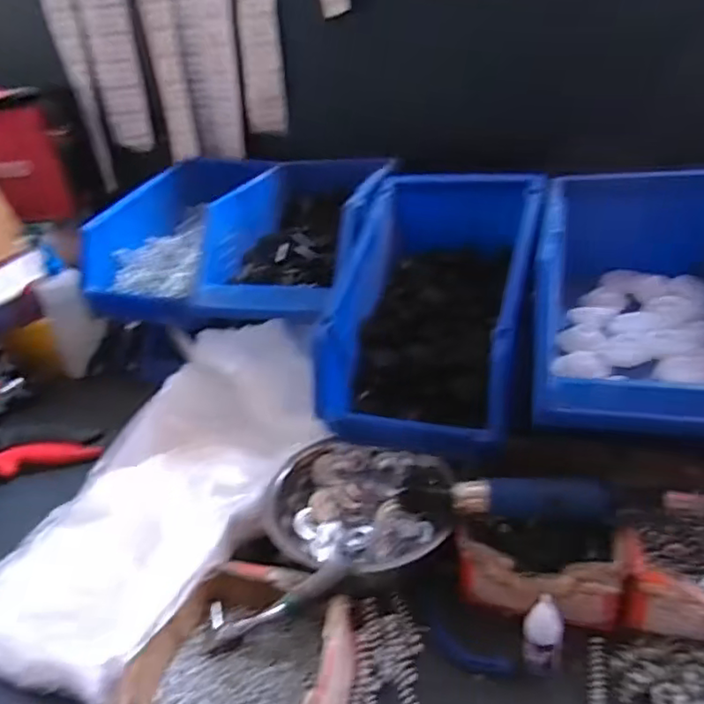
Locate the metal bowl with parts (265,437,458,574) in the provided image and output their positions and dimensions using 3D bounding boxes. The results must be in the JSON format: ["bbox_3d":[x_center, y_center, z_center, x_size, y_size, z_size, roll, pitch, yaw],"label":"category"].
[{"bbox_3d":[0.010,0.160,0.603,0.181,0.062,0.171,-4,31,2],"label":"metal bowl with parts"}]

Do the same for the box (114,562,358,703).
[{"bbox_3d":[-0.085,0.254,0.469,0.155,0.059,0.169,5,32,17],"label":"box"}]

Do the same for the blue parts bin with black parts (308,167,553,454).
[{"bbox_3d":[0.100,-0.053,0.691,0.204,0.218,0.314,7,33,20],"label":"blue parts bin with black parts"}]

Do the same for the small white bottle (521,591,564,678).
[{"bbox_3d":[0.155,0.232,0.482,0.023,0.075,0.027,-23,35,-27],"label":"small white bottle"}]

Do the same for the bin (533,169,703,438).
[{"bbox_3d":[0.289,-0.074,0.600,0.201,0.141,0.380,3,32,14],"label":"bin"}]

